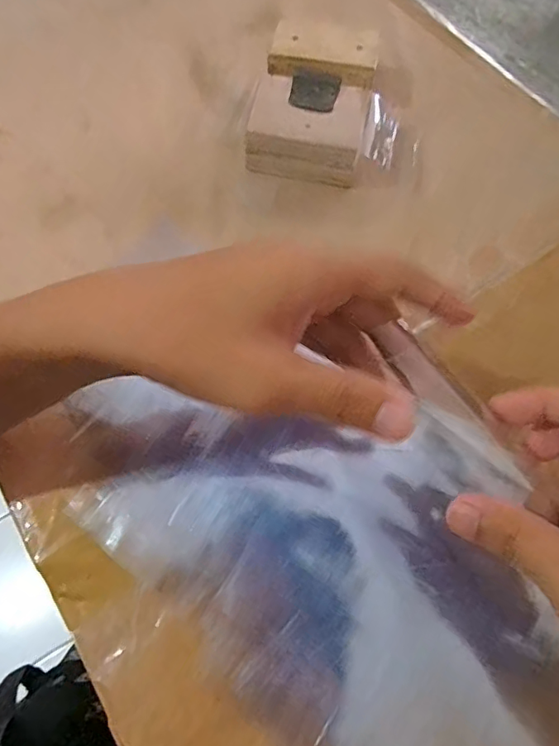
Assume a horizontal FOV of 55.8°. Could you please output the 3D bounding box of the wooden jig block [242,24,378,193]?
[{"bbox_3d":[0.025,-0.195,0.389,0.079,0.036,0.152,10,64,3],"label":"wooden jig block"}]

